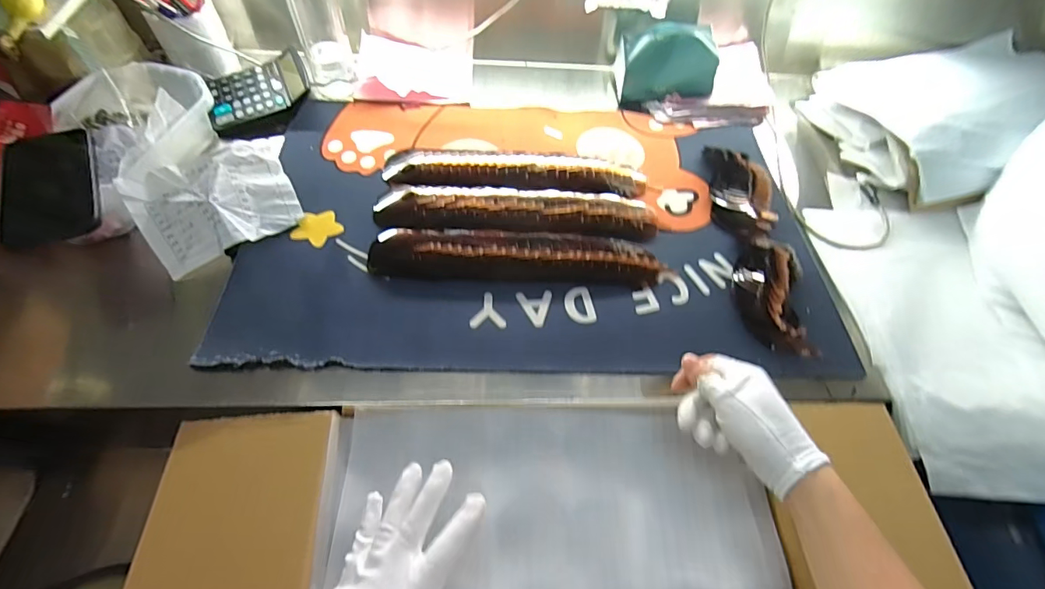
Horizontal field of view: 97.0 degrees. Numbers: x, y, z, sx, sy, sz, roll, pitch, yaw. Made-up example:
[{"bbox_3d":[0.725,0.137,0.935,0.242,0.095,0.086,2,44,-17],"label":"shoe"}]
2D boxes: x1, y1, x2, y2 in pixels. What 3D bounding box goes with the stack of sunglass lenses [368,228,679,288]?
[{"bbox_3d":[-0.001,-0.046,0.542,0.342,0.019,0.067,1,59,-3],"label":"stack of sunglass lenses"}]

